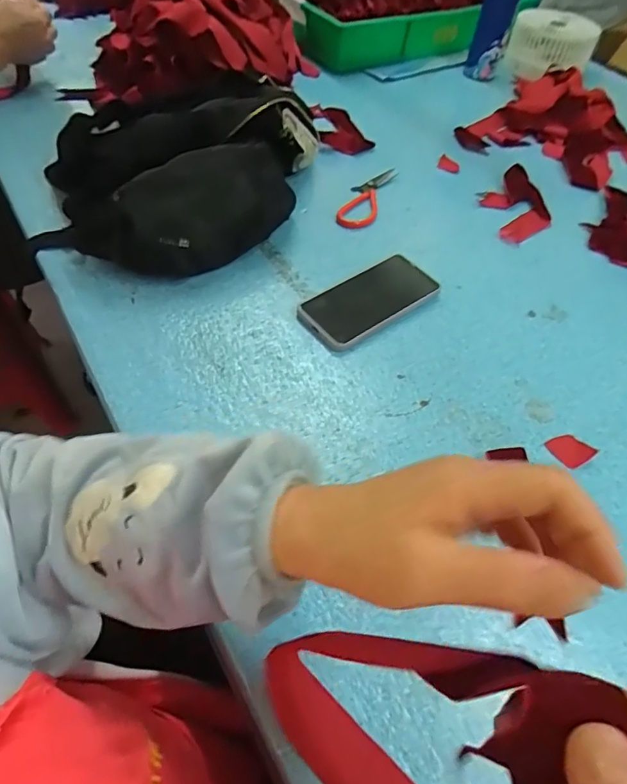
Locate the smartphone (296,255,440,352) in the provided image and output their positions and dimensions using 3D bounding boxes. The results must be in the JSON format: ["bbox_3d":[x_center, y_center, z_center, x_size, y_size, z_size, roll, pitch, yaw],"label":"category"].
[{"bbox_3d":[0.065,-0.106,0.574,0.166,0.011,0.078,-31,62,-24],"label":"smartphone"}]

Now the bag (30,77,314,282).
[{"bbox_3d":[-0.149,-0.273,0.619,0.372,0.107,0.252,-18,57,-17],"label":"bag"}]

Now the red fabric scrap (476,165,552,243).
[{"bbox_3d":[0.294,-0.274,0.719,0.096,0.020,0.146,-7,55,-9],"label":"red fabric scrap"}]

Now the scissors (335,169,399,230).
[{"bbox_3d":[0.075,-0.280,0.706,0.050,0.008,0.160,18,54,9],"label":"scissors"}]

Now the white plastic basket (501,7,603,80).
[{"bbox_3d":[0.477,-0.699,0.998,0.153,0.088,0.162,24,56,13],"label":"white plastic basket"}]

